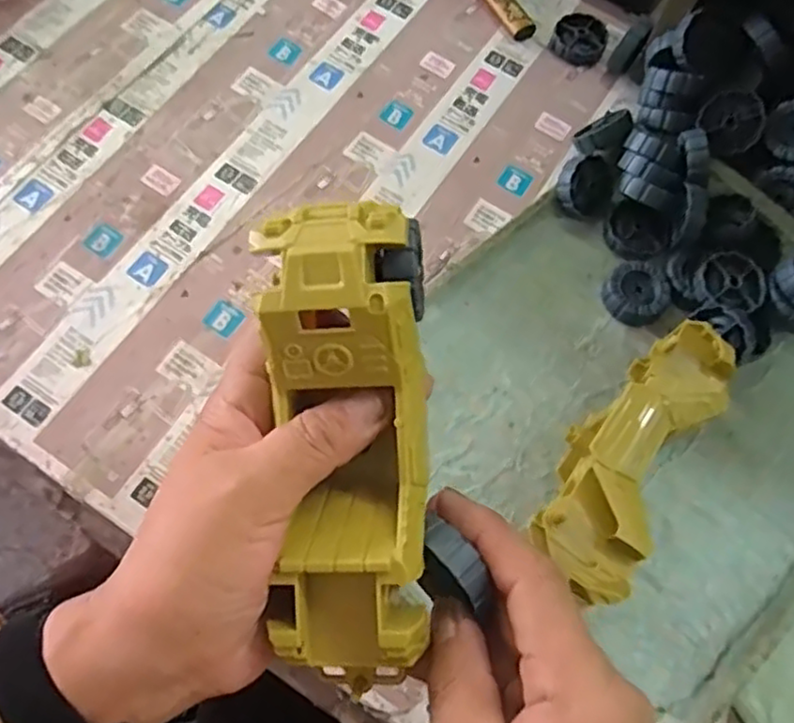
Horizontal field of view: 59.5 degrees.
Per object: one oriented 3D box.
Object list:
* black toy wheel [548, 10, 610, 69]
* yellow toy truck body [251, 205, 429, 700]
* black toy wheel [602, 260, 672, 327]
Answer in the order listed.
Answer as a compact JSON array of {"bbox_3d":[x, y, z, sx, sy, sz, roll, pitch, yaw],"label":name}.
[{"bbox_3d":[0.133,-0.233,0.502,0.038,0.013,0.035,0,68,-1],"label":"black toy wheel"},{"bbox_3d":[-0.016,0.034,0.246,0.056,0.047,0.171,-3,94,0],"label":"yellow toy truck body"},{"bbox_3d":[0.146,-0.042,0.420,0.037,0.011,0.040,0,68,-1],"label":"black toy wheel"}]

